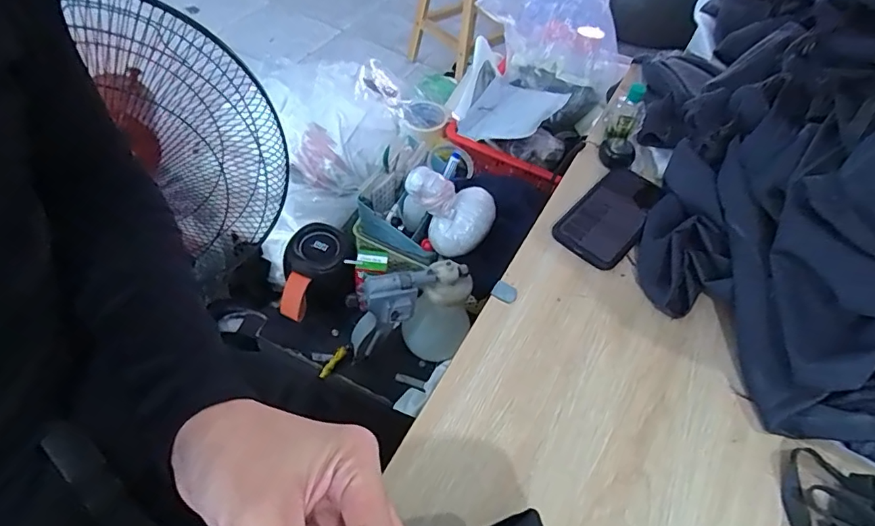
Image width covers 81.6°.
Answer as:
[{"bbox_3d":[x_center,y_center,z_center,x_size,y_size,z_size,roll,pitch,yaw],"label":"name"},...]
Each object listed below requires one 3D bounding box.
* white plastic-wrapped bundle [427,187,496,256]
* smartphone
[{"bbox_3d":[0.042,-0.064,0.812,0.079,0.065,0.122,45,86,4],"label":"white plastic-wrapped bundle"},{"bbox_3d":[0.200,-0.060,0.570,0.074,0.013,0.156,36,58,20],"label":"smartphone"}]

